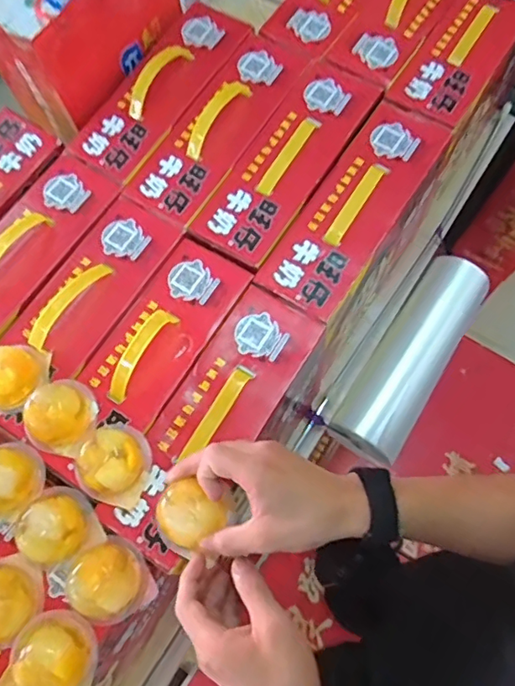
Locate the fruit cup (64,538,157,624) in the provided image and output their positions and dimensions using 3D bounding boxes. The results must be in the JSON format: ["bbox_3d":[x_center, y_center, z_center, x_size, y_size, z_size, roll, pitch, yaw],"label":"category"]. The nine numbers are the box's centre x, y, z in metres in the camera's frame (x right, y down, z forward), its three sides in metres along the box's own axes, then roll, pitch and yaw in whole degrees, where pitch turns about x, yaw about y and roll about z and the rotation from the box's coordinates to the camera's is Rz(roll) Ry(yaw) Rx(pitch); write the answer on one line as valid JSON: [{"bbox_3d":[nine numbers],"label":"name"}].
[{"bbox_3d":[-0.127,0.198,0.454,0.057,0.041,0.066,-27,71,-7],"label":"fruit cup"}]

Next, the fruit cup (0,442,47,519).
[{"bbox_3d":[-0.228,0.123,0.488,0.055,0.035,0.064,8,71,5],"label":"fruit cup"}]

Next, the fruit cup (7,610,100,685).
[{"bbox_3d":[-0.164,0.257,0.436,0.065,0.041,0.073,-41,74,-11],"label":"fruit cup"}]

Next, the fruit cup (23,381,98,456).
[{"bbox_3d":[-0.186,0.066,0.503,0.065,0.039,0.069,22,73,10],"label":"fruit cup"}]

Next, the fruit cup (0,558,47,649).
[{"bbox_3d":[-0.217,0.218,0.452,0.064,0.039,0.069,-16,70,-3],"label":"fruit cup"}]

